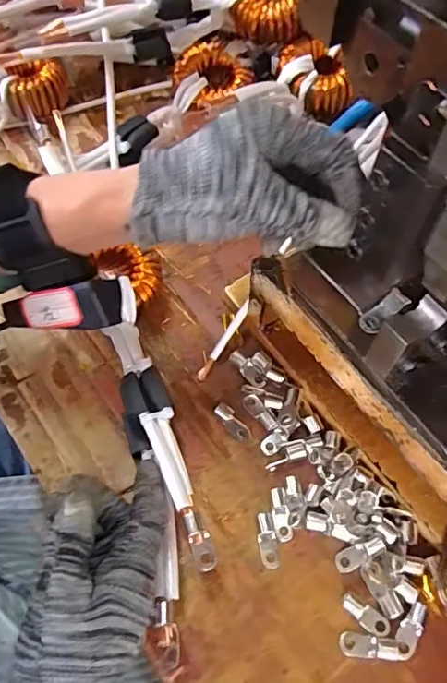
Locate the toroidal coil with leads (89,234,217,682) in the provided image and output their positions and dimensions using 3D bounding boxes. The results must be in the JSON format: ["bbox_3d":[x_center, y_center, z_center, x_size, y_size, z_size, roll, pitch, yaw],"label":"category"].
[{"bbox_3d":[-0.047,0.057,0.346,0.043,0.046,0.278,-11,64,-6],"label":"toroidal coil with leads"}]

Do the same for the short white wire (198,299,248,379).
[{"bbox_3d":[0.000,-0.001,0.393,0.007,0.006,0.071,31,85,16],"label":"short white wire"}]

